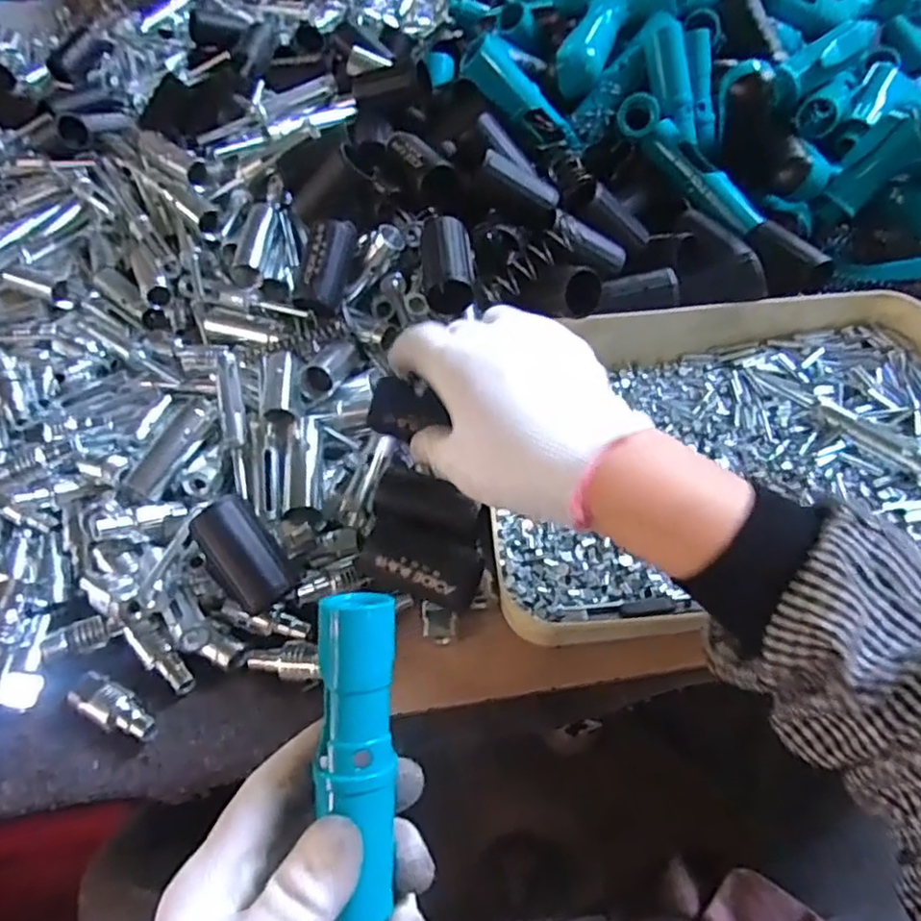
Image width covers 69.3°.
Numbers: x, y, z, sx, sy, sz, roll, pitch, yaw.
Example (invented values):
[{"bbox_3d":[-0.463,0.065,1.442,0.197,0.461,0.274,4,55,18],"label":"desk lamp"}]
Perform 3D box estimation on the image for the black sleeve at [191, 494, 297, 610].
[{"bbox_3d":[-0.117,0.050,0.360,0.033,0.030,0.062,-32,87,-9],"label":"black sleeve"}]

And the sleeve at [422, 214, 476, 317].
[{"bbox_3d":[-0.010,-0.133,0.458,0.032,0.039,0.061,-4,54,-2],"label":"sleeve"}]

